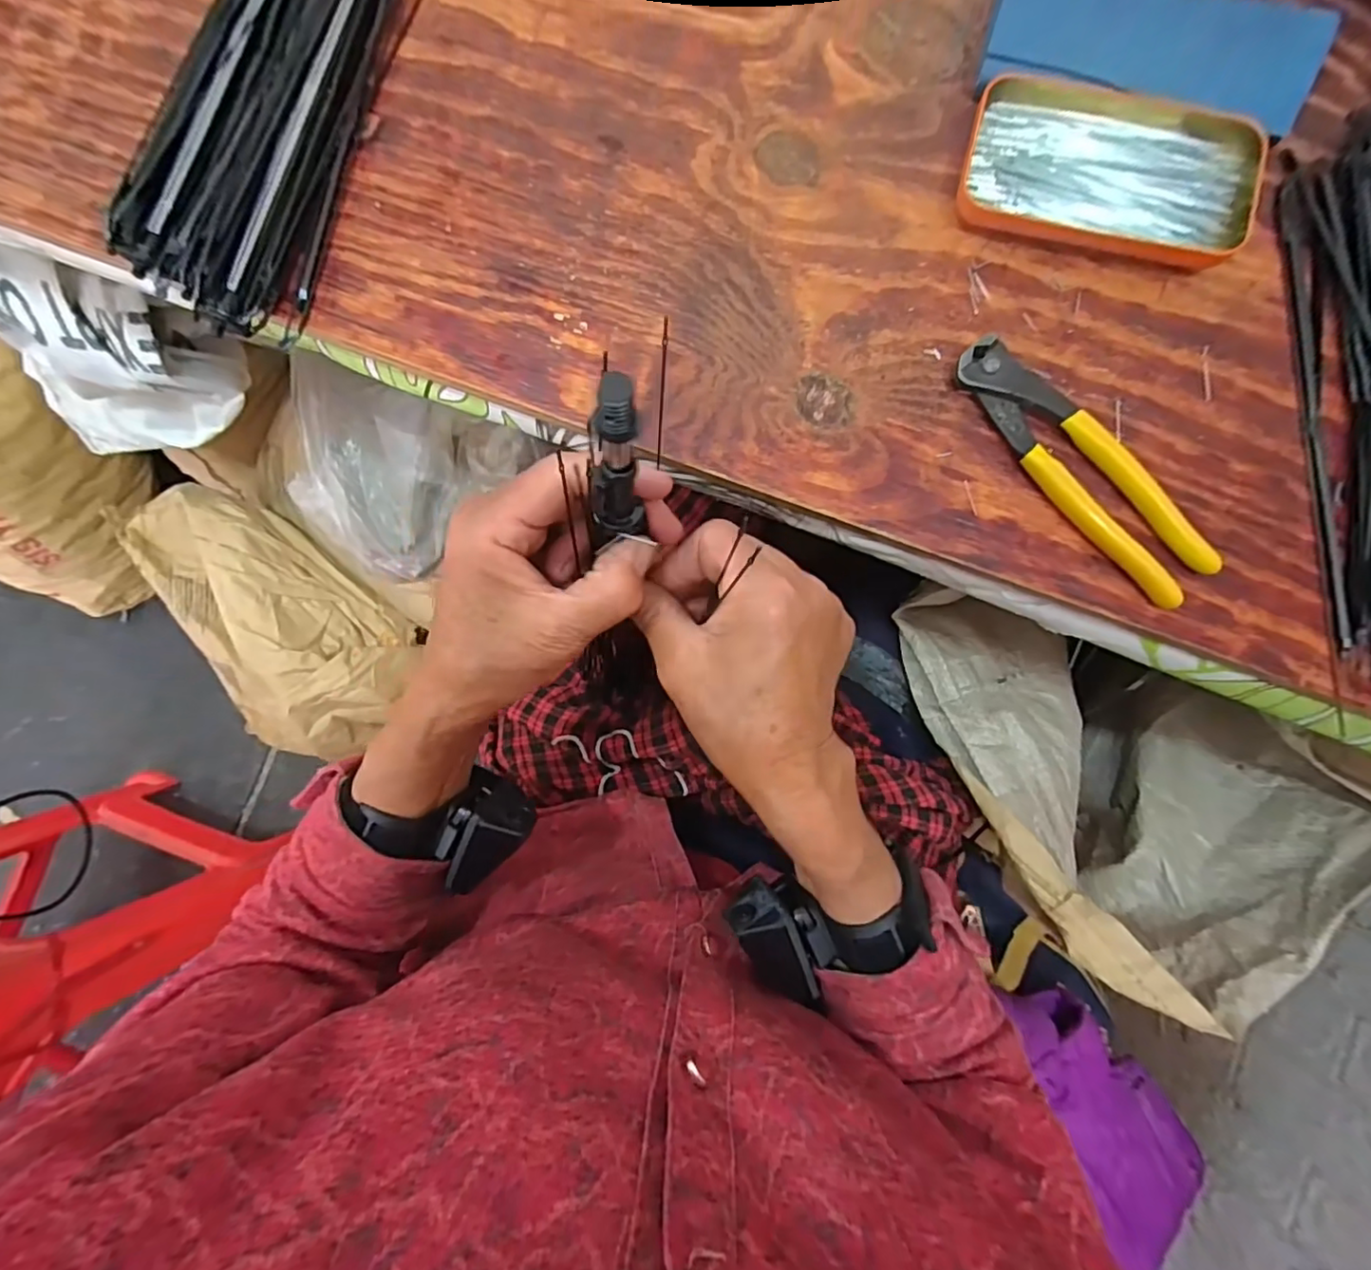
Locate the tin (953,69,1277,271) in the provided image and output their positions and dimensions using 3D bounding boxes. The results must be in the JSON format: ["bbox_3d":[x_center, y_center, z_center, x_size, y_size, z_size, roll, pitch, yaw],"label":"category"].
[{"bbox_3d":[0.220,-0.245,0.311,0.142,0.020,0.081,15,90,2],"label":"tin"}]

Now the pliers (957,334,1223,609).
[{"bbox_3d":[0.204,-0.087,0.308,0.039,0.016,0.163,-37,88,1],"label":"pliers"}]

